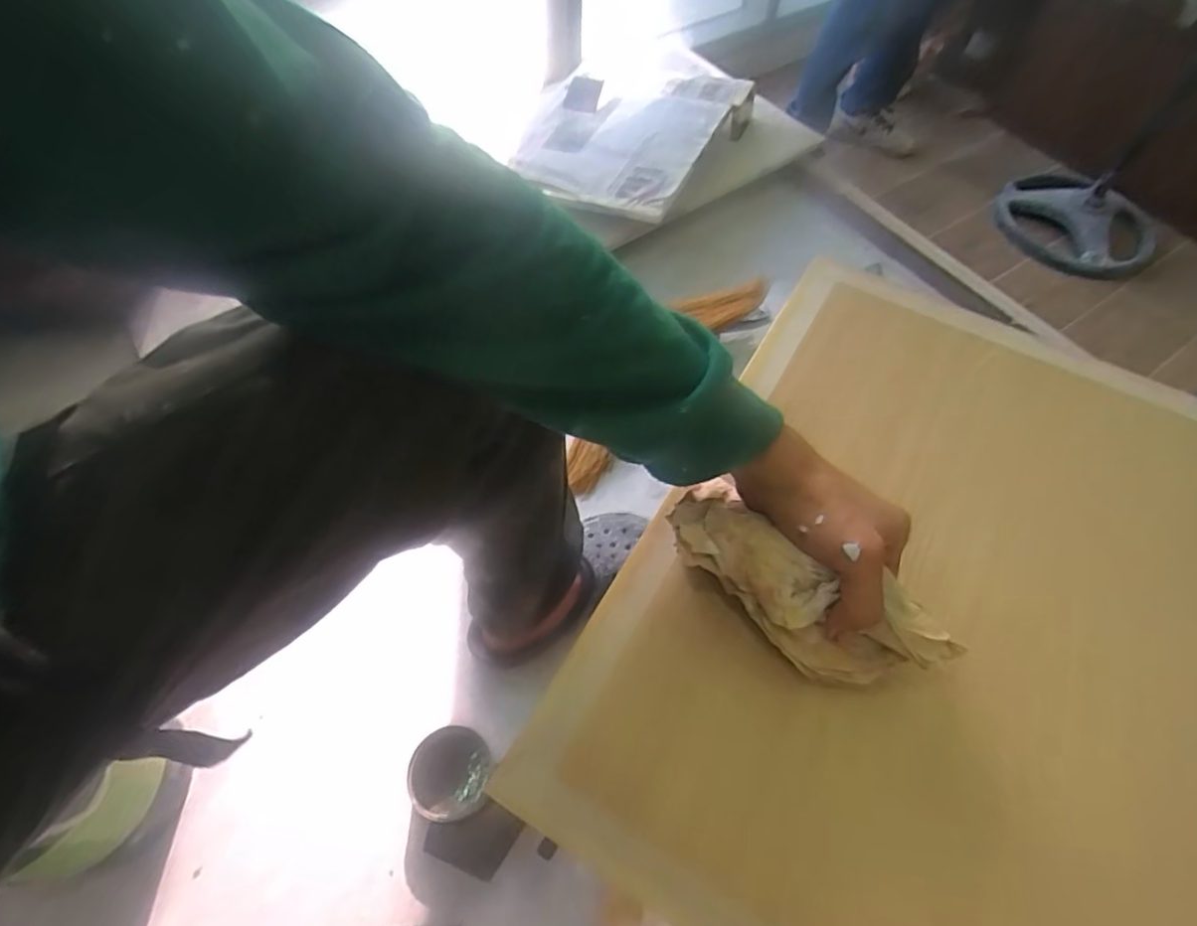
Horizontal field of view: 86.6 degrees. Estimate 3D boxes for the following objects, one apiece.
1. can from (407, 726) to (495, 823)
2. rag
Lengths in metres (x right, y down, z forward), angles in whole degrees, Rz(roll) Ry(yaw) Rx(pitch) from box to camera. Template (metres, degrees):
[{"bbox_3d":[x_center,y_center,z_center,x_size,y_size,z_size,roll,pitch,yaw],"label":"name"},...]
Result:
[{"bbox_3d":[-0.149,0.316,0.643,0.077,0.051,0.082,2,58,-3],"label":"can"},{"bbox_3d":[0.114,0.075,0.370,0.162,0.051,0.061,34,62,8],"label":"rag"}]

